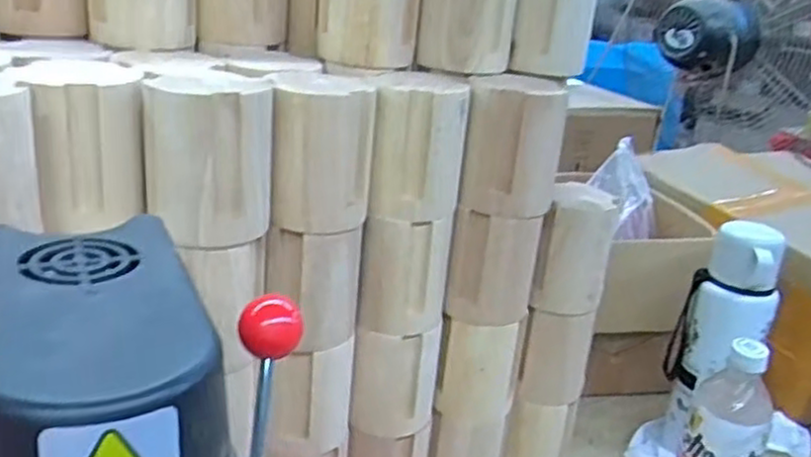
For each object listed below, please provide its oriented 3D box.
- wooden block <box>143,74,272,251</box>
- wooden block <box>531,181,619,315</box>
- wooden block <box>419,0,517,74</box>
[{"bbox_3d":[-0.127,-0.046,0.474,0.082,0.097,0.058,1,23,-15],"label":"wooden block"},{"bbox_3d":[0.150,0.018,0.639,0.058,0.102,0.056,12,22,13],"label":"wooden block"},{"bbox_3d":[0.052,-0.178,0.590,0.054,0.094,0.063,21,26,31],"label":"wooden block"}]

